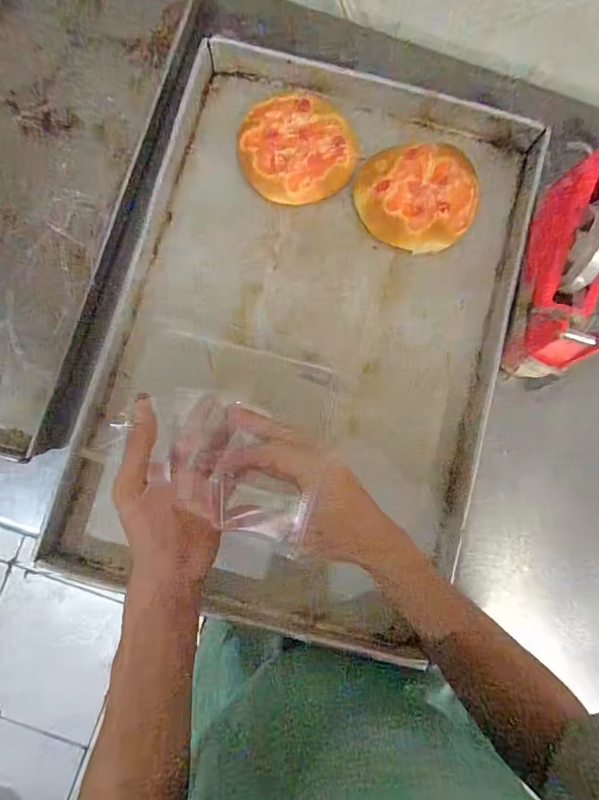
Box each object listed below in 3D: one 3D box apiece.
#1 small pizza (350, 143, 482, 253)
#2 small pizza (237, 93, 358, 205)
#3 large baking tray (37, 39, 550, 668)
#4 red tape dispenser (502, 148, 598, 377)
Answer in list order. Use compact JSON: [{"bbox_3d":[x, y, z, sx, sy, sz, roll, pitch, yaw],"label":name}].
[{"bbox_3d":[0.131,-0.226,0.498,0.135,0.034,0.113,-2,84,-2],"label":"small pizza"},{"bbox_3d":[-0.003,-0.285,0.500,0.124,0.025,0.123,0,84,-2],"label":"small pizza"},{"bbox_3d":[0.023,-0.097,0.477,0.410,0.044,0.588,15,85,-2],"label":"large baking tray"},{"bbox_3d":[0.270,-0.124,0.447,0.080,0.116,0.193,13,84,-1],"label":"red tape dispenser"}]

